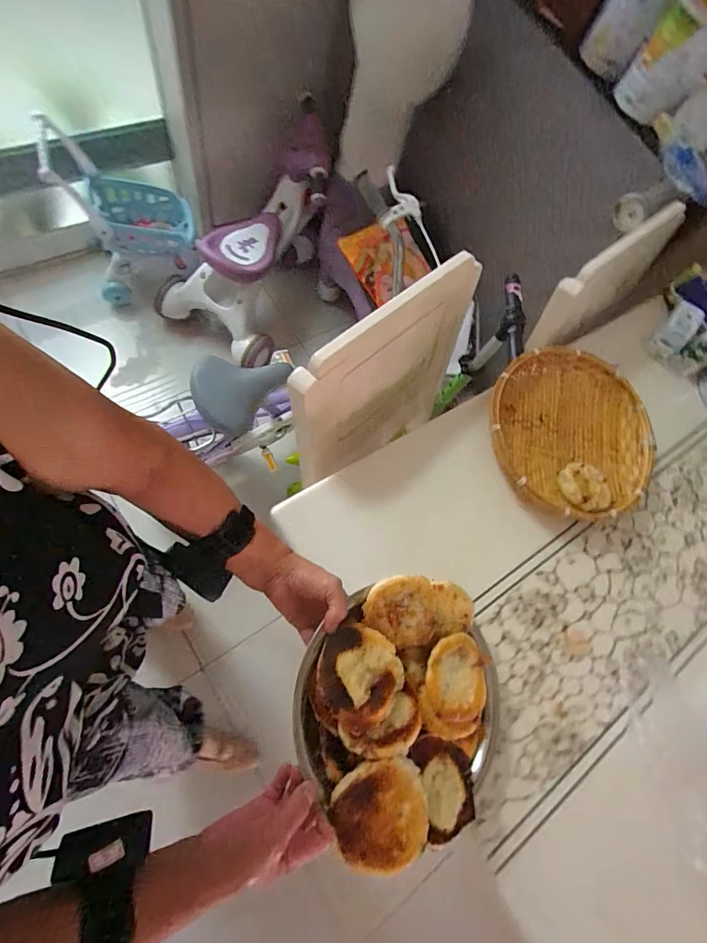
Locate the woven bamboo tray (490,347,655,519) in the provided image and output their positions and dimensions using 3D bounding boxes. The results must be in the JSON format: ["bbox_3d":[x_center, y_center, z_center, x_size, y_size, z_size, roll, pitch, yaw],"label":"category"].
[{"bbox_3d":[0.361,-0.064,0.714,0.296,0.045,0.281,-27,81,-19],"label":"woven bamboo tray"}]

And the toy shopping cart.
[{"bbox_3d":[-0.663,-0.746,1.260,0.340,0.392,0.210,-14,67,-8],"label":"toy shopping cart"}]

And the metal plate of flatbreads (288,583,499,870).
[{"bbox_3d":[0.062,0.265,0.491,0.250,0.048,0.258,9,68,-22],"label":"metal plate of flatbreads"}]

